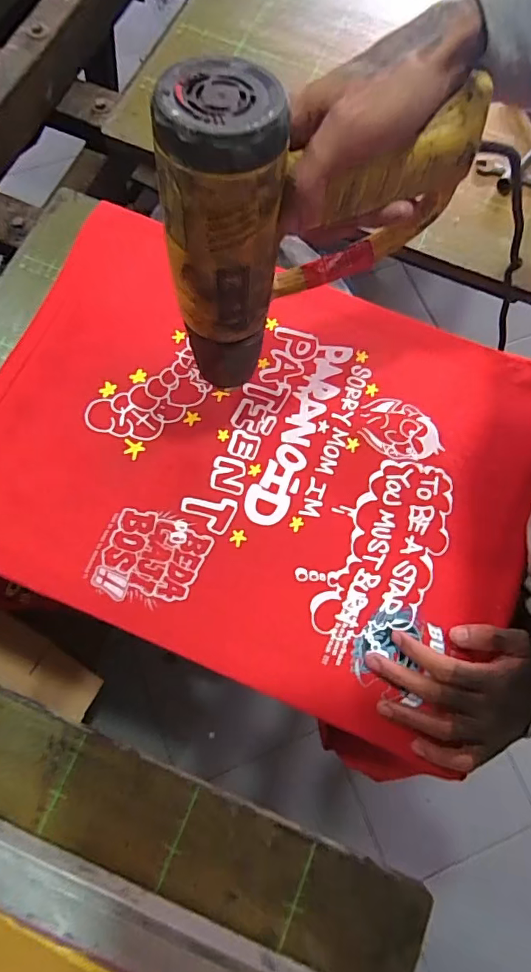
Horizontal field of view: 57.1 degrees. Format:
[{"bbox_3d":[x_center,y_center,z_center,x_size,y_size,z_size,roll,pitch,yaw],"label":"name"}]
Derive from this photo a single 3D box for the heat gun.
[{"bbox_3d":[0.022,-0.178,0.336,0.183,0.189,0.074,-24,76,-8],"label":"heat gun"}]

